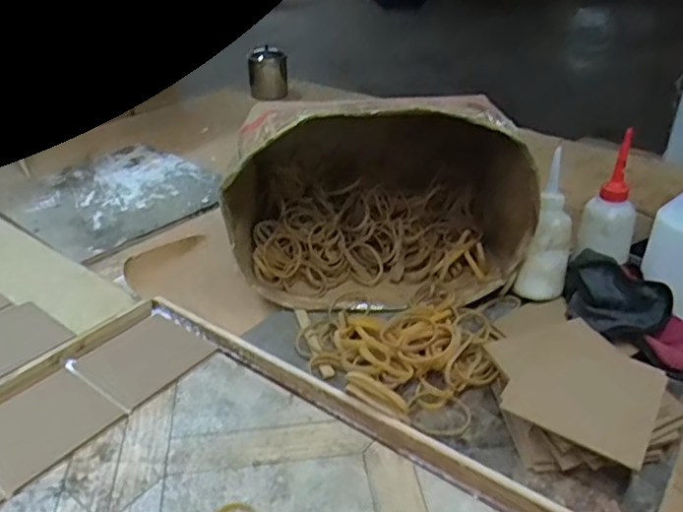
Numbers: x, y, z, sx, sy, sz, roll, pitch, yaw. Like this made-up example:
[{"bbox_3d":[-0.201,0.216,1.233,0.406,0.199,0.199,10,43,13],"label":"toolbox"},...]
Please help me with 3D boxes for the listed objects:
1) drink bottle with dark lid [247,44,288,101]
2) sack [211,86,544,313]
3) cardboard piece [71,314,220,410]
[{"bbox_3d":[-0.166,-0.408,1.339,0.088,0.111,0.082,-4,32,-8],"label":"drink bottle with dark lid"},{"bbox_3d":[0.048,-0.081,0.682,0.309,0.213,0.248,4,32,6],"label":"sack"},{"bbox_3d":[-0.193,0.101,0.589,0.092,0.010,0.099,28,45,27],"label":"cardboard piece"}]

